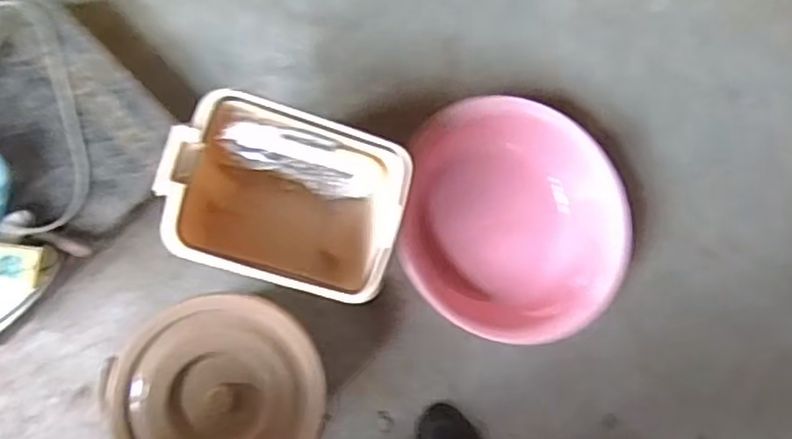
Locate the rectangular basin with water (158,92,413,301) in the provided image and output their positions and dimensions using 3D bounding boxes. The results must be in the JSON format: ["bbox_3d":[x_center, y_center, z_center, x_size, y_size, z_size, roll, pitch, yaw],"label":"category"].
[{"bbox_3d":[-0.142,-0.023,0.870,0.272,0.291,0.193,18,84,-11],"label":"rectangular basin with water"}]

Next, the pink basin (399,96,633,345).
[{"bbox_3d":[0.192,0.006,1.087,0.353,0.117,0.364,1,88,-13],"label":"pink basin"}]

